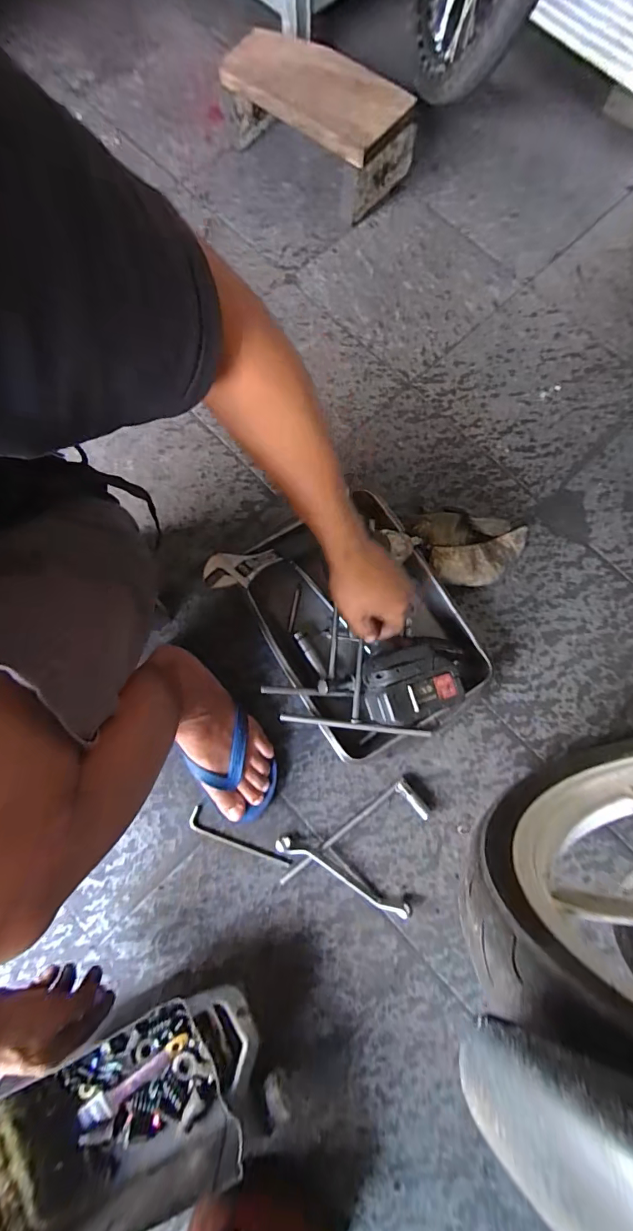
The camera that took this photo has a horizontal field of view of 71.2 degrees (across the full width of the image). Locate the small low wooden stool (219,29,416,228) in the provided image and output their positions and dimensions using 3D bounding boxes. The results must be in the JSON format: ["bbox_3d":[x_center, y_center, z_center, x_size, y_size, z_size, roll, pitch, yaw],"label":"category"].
[{"bbox_3d":[0.004,-0.862,0.774,0.313,0.117,0.150,40,82,7],"label":"small low wooden stool"}]

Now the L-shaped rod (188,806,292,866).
[{"bbox_3d":[-0.105,0.305,0.595,0.148,0.004,0.028,25,80,5],"label":"L-shaped rod"}]

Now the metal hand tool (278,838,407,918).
[{"bbox_3d":[0.033,0.344,0.580,0.189,0.018,0.020,26,80,5],"label":"metal hand tool"}]

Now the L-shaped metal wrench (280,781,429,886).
[{"bbox_3d":[0.048,0.305,0.591,0.207,0.017,0.054,-34,81,-6],"label":"L-shaped metal wrench"}]

